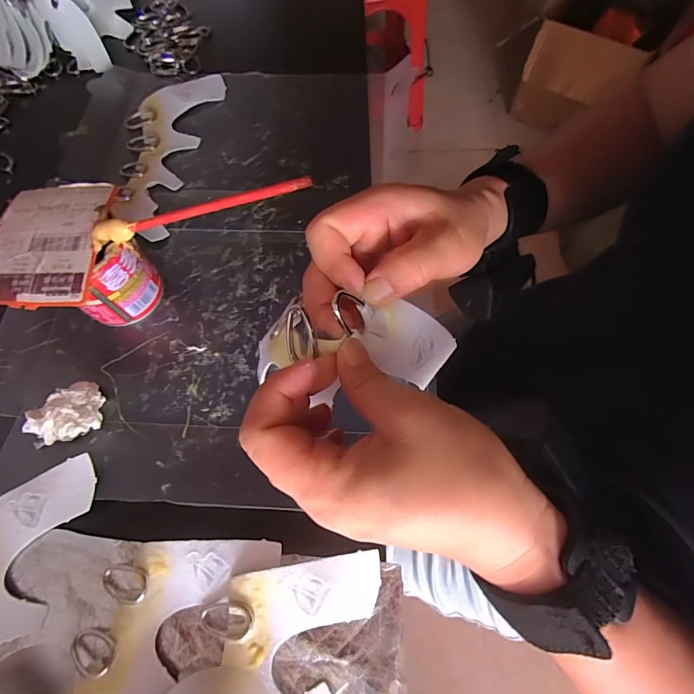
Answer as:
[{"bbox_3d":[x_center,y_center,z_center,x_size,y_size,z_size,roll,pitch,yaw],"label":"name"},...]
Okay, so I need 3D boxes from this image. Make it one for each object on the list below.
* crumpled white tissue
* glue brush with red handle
[{"bbox_3d":[-0.202,0.045,0.287,0.045,0.023,0.043,-13,68,-4],"label":"crumpled white tissue"},{"bbox_3d":[-0.095,-0.085,0.249,0.155,0.010,0.009,-7,66,16],"label":"glue brush with red handle"}]

